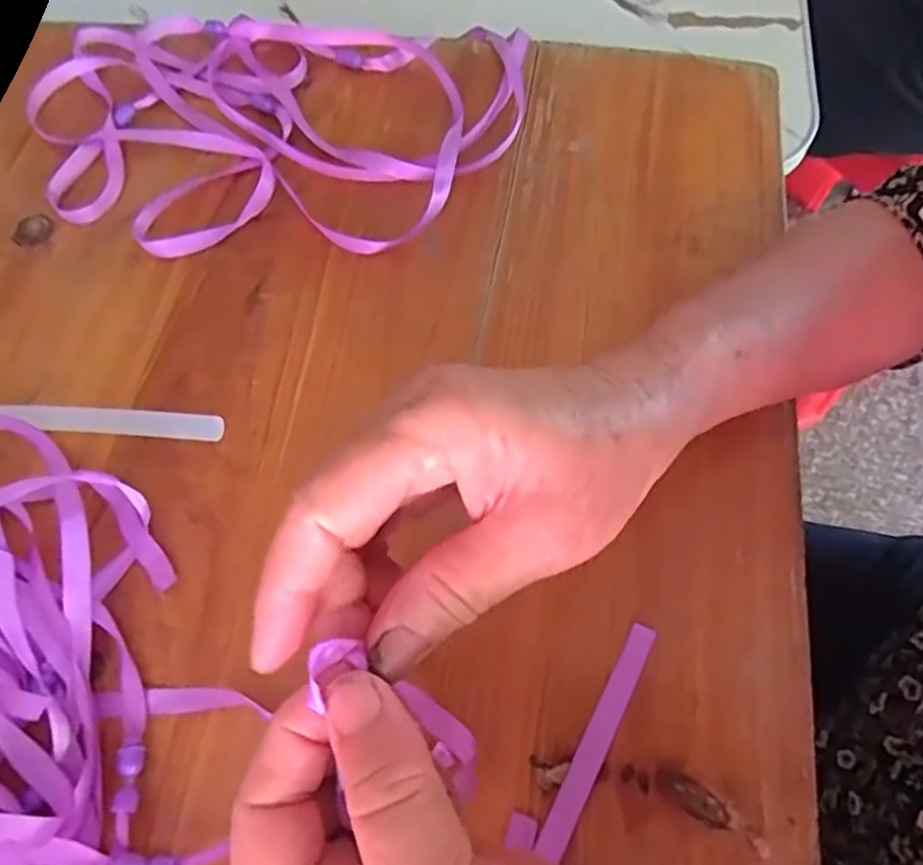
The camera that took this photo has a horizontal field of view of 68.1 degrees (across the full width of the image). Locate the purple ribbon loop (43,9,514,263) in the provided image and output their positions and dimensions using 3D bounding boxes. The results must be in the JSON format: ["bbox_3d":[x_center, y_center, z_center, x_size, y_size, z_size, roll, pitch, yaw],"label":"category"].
[{"bbox_3d":[-0.108,-0.177,0.389,0.283,0.013,0.176,2,65,4],"label":"purple ribbon loop"}]

